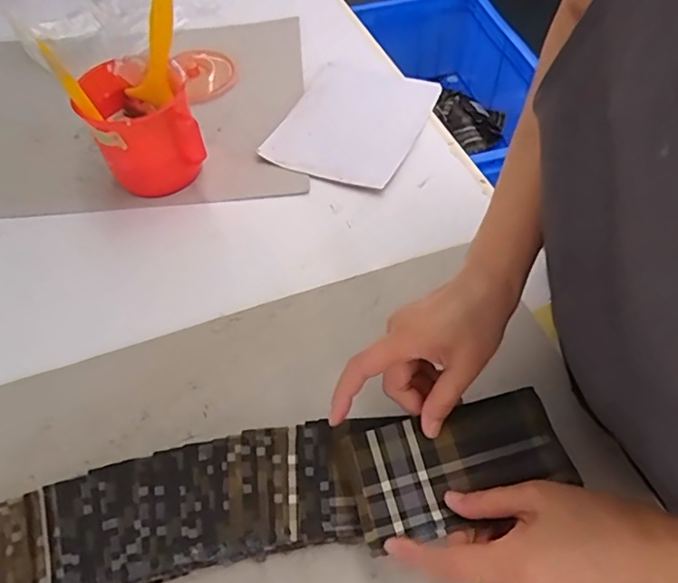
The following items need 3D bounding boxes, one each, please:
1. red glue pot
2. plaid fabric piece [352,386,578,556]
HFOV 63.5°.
[{"bbox_3d":[-0.217,-0.178,0.607,0.107,0.111,0.124,-25,58,-14],"label":"red glue pot"},{"bbox_3d":[0.082,0.119,0.389,0.150,0.018,0.077,-18,56,-3],"label":"plaid fabric piece"}]

